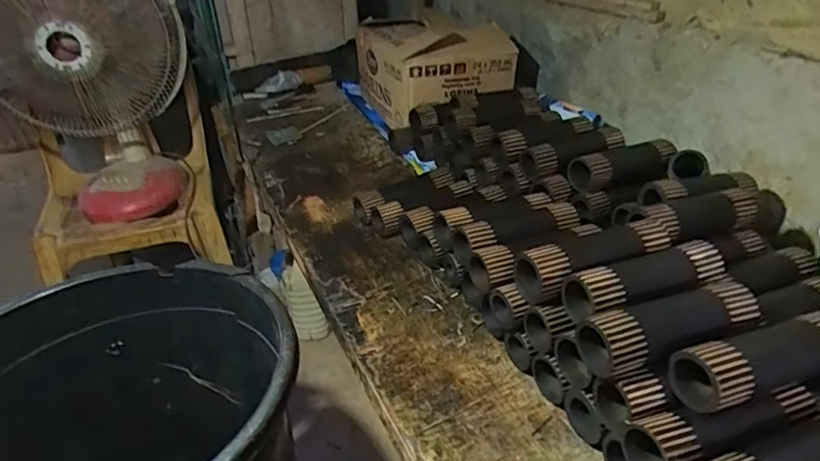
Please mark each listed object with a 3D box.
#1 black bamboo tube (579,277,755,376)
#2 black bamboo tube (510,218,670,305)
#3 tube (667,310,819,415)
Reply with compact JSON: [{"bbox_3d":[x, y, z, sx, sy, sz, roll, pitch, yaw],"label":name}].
[{"bbox_3d":[0.255,0.091,0.530,0.192,0.049,0.062,-12,32,-18],"label":"black bamboo tube"},{"bbox_3d":[0.216,0.032,0.625,0.196,0.054,0.053,-12,32,-19],"label":"black bamboo tube"},{"bbox_3d":[0.321,0.118,0.500,0.181,0.053,0.055,-12,32,-18],"label":"tube"}]

